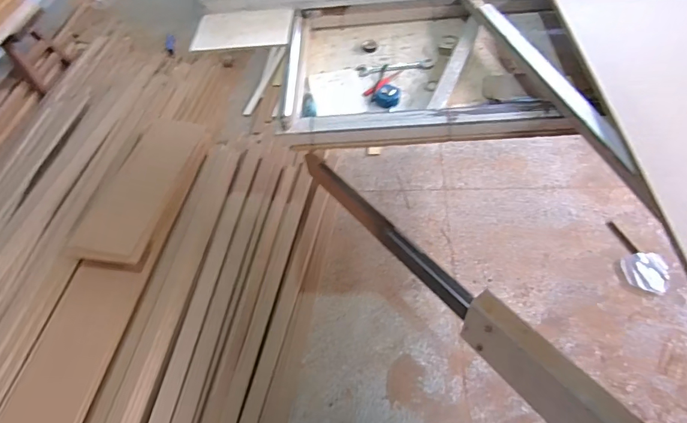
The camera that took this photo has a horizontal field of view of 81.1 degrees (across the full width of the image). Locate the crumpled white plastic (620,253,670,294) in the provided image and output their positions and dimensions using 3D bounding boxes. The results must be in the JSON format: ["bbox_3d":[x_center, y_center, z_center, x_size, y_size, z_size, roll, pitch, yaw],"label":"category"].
[{"bbox_3d":[1.119,0.219,1.492,0.145,0.023,0.149,-9,60,15],"label":"crumpled white plastic"}]

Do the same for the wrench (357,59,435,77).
[{"bbox_3d":[0.148,-0.415,1.156,0.208,0.006,0.050,-6,57,6],"label":"wrench"}]

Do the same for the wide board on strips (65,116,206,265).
[{"bbox_3d":[-0.829,-0.125,1.663,0.275,0.029,0.746,8,55,3],"label":"wide board on strips"}]

